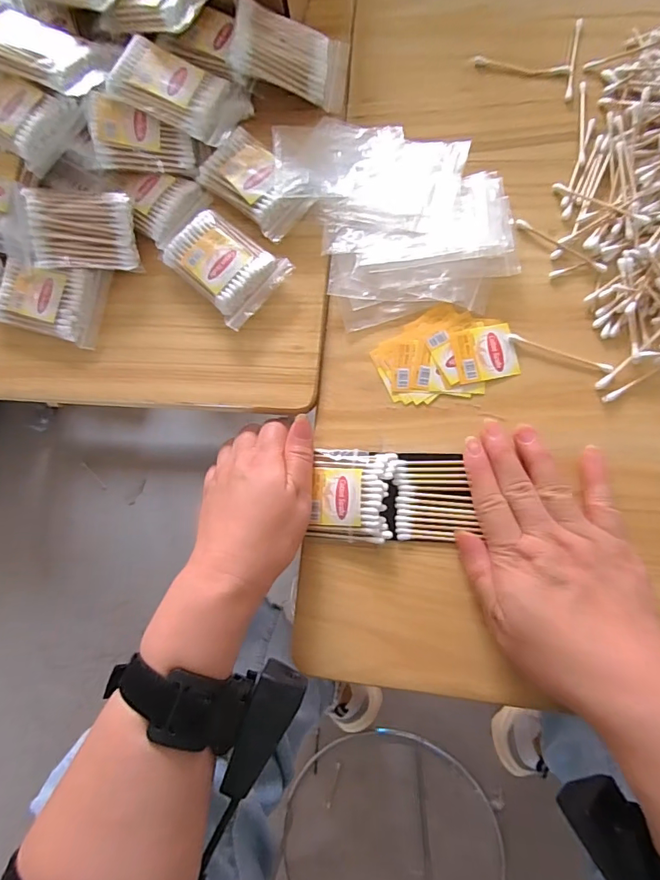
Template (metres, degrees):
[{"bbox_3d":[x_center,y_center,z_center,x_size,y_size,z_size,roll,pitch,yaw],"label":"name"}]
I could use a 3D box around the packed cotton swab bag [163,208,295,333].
[{"bbox_3d":[-0.082,-0.133,0.353,0.089,0.014,0.061,39,87,12],"label":"packed cotton swab bag"}]

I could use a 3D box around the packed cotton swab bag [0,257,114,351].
[{"bbox_3d":[-0.223,-0.112,0.366,0.089,0.015,0.058,13,82,9],"label":"packed cotton swab bag"}]

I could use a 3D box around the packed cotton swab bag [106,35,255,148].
[{"bbox_3d":[-0.113,-0.265,0.353,0.094,0.016,0.057,19,76,-14],"label":"packed cotton swab bag"}]

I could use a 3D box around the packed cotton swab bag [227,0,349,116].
[{"bbox_3d":[-0.030,-0.302,0.364,0.091,0.011,0.057,10,87,-21],"label":"packed cotton swab bag"}]

